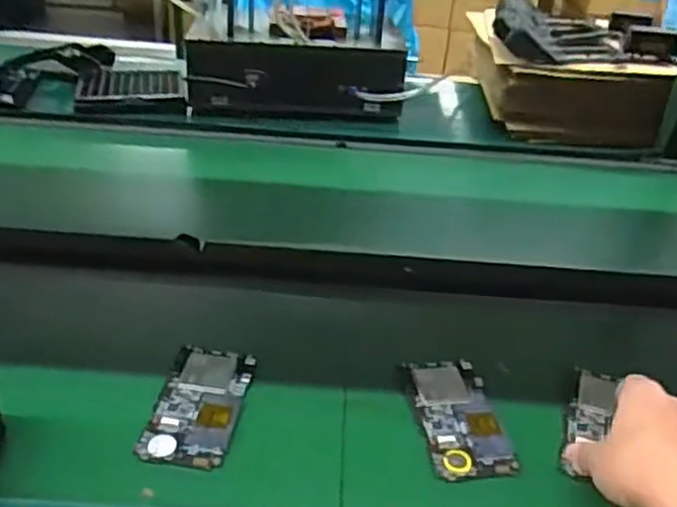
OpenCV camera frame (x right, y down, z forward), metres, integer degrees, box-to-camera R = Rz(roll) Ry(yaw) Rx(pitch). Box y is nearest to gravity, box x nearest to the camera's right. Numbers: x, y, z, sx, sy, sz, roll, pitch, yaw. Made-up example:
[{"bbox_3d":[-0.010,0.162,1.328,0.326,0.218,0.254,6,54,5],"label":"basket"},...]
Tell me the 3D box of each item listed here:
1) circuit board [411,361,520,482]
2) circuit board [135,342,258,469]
[{"bbox_3d":[0.096,0.129,0.580,0.062,0.008,0.117,-1,33,-8],"label":"circuit board"},{"bbox_3d":[-0.108,0.117,0.573,0.067,0.011,0.122,8,33,5],"label":"circuit board"}]

